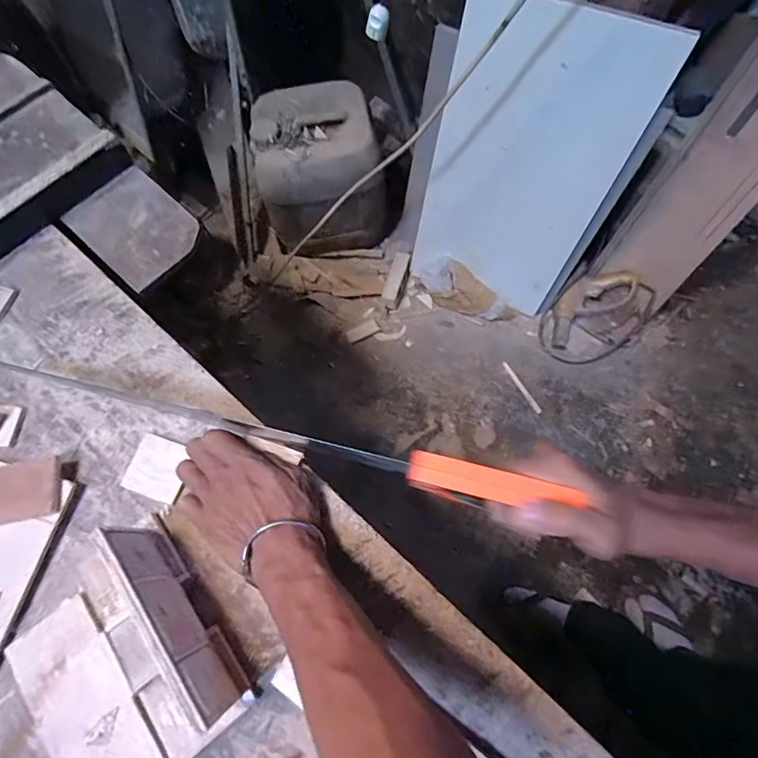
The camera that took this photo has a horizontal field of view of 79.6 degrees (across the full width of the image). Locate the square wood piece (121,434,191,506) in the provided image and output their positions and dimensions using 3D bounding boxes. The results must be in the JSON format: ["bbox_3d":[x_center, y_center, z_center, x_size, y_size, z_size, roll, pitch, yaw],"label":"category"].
[{"bbox_3d":[-0.204,0.082,0.420,0.052,0.005,0.052,17,70,7],"label":"square wood piece"}]

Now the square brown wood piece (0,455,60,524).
[{"bbox_3d":[-0.317,0.099,0.401,0.065,0.006,0.050,-10,74,-10],"label":"square brown wood piece"}]

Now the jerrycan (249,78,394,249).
[{"bbox_3d":[-0.133,-0.494,1.152,0.313,0.330,0.214,-2,72,1],"label":"jerrycan"}]

